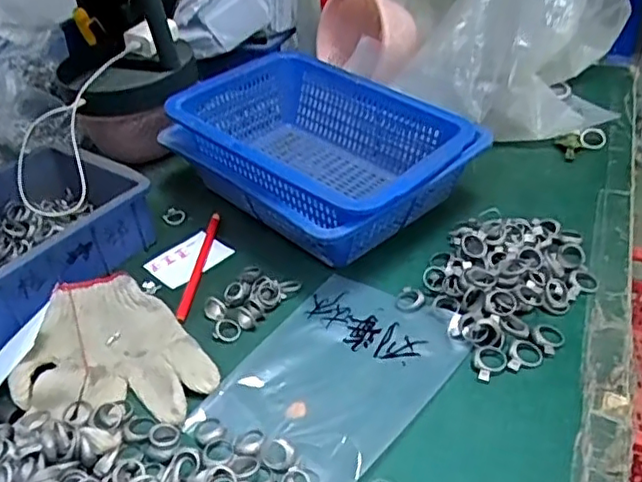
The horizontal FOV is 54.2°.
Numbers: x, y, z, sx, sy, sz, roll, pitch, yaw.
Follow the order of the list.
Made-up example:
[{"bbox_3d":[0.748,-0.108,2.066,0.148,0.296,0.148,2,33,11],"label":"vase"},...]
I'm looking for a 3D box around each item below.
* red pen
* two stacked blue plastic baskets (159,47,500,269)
[{"bbox_3d":[-0.118,0.024,0.611,0.012,0.009,0.160,-3,37,6],"label":"red pen"},{"bbox_3d":[-0.006,-0.097,0.650,0.289,0.113,0.198,26,48,36],"label":"two stacked blue plastic baskets"}]

